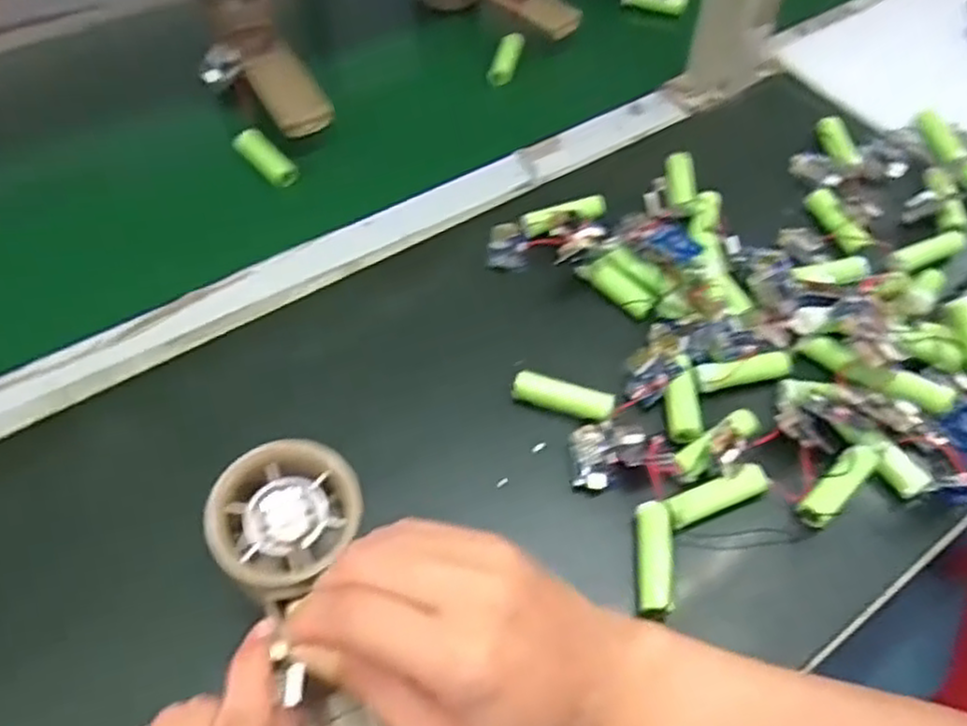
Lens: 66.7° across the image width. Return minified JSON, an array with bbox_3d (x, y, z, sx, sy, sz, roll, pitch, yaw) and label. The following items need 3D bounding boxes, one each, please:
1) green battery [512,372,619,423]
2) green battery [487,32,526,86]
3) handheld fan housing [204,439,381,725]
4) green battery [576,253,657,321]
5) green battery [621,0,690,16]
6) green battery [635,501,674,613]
[{"bbox_3d":[0.041,0.019,0.380,0.052,0.015,0.015,16,56,8],"label":"green battery"},{"bbox_3d":[0.018,-0.235,0.568,0.019,0.014,0.053,12,56,5],"label":"green battery"},{"bbox_3d":[-0.060,0.108,0.281,0.055,0.022,0.158,-18,77,-15],"label":"handheld fan housing"},{"bbox_3d":[0.077,-0.043,0.425,0.017,0.018,0.049,-34,64,-23],"label":"green battery"},{"bbox_3d":[0.145,-0.307,0.621,0.056,0.014,0.016,18,57,9],"label":"green battery"},{"bbox_3d":[0.078,0.089,0.334,0.015,0.016,0.050,5,55,0],"label":"green battery"}]

